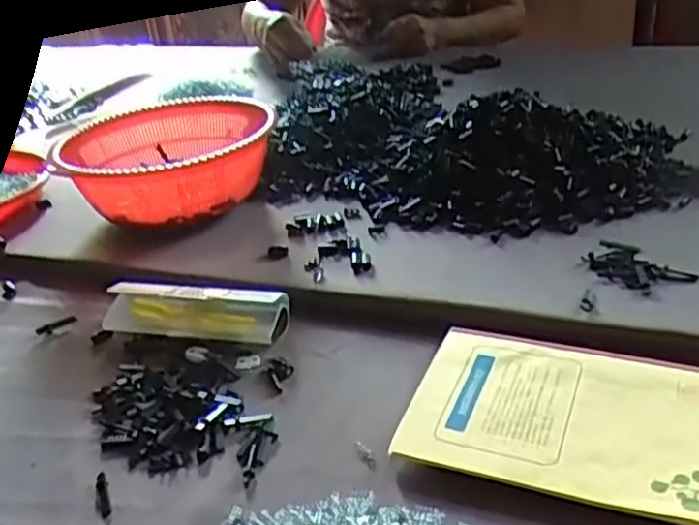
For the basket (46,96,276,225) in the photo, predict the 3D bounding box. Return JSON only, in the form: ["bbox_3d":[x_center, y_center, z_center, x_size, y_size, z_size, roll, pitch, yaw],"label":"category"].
[{"bbox_3d":[-0.187,-0.101,0.787,0.203,0.093,0.217,-4,29,5],"label":"basket"}]

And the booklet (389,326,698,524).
[{"bbox_3d":[0.146,0.098,0.463,0.202,0.015,0.140,6,32,23],"label":"booklet"}]

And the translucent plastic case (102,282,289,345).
[{"bbox_3d":[-0.130,0.039,0.598,0.153,0.035,0.043,3,31,18],"label":"translucent plastic case"}]

